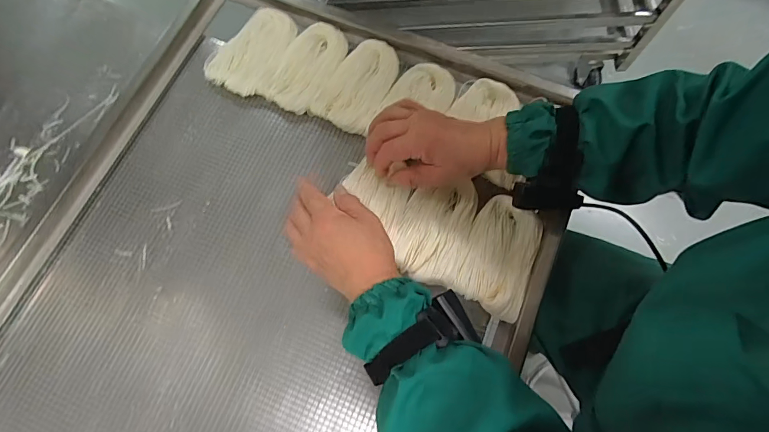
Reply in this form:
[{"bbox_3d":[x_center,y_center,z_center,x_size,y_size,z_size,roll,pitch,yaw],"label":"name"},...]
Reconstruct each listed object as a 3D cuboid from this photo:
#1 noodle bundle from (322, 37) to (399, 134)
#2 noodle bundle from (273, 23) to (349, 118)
[{"bbox_3d":[-0.033,-0.183,0.549,0.073,0.013,0.141,21,74,9],"label":"noodle bundle"},{"bbox_3d":[-0.101,-0.211,0.558,0.075,0.020,0.144,15,73,7],"label":"noodle bundle"}]

